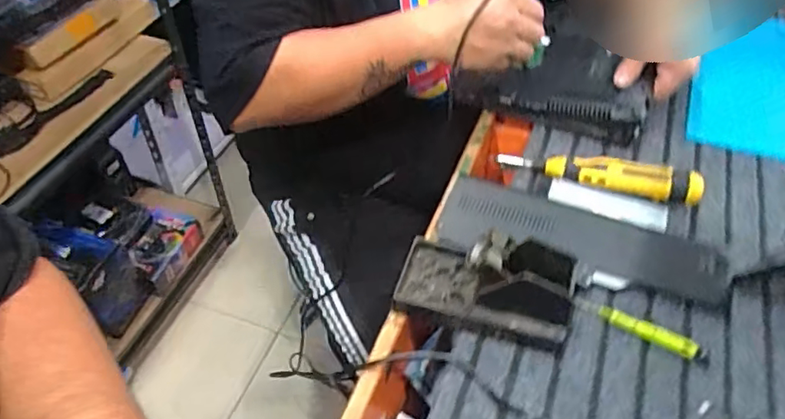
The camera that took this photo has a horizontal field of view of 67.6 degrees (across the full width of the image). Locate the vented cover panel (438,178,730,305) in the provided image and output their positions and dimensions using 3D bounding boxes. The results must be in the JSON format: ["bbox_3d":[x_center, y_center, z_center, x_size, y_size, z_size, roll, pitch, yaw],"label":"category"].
[{"bbox_3d":[0.198,0.028,0.615,0.280,0.014,0.087,14,49,13],"label":"vented cover panel"}]

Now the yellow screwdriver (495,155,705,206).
[{"bbox_3d":[0.231,-0.044,0.662,0.218,0.031,0.043,16,50,15],"label":"yellow screwdriver"}]

